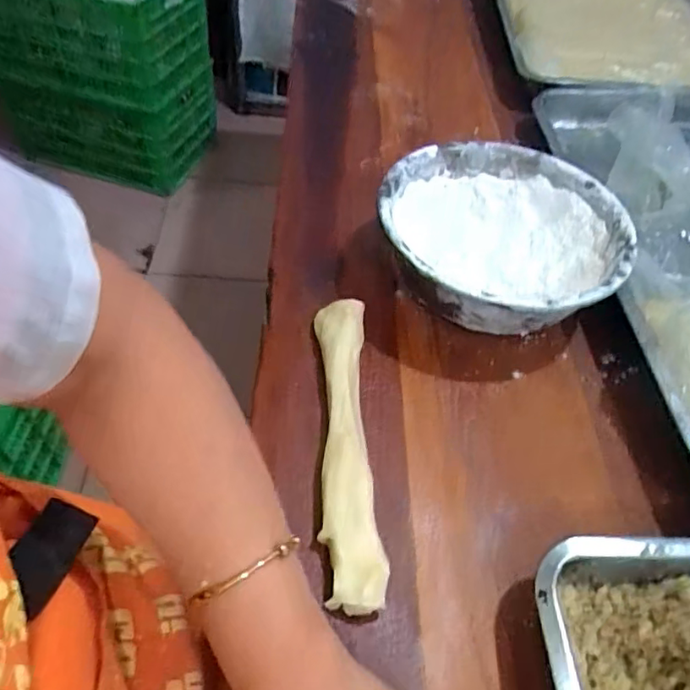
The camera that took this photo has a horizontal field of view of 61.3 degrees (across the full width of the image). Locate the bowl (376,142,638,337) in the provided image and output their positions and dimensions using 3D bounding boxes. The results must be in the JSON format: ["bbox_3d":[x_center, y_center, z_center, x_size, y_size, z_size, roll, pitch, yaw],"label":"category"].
[{"bbox_3d":[0.144,-0.098,0.545,0.212,0.089,0.218,3,51,-4],"label":"bowl"}]

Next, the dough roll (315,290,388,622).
[{"bbox_3d":[-0.001,0.069,0.450,0.042,0.042,0.260,1,51,-5],"label":"dough roll"}]

